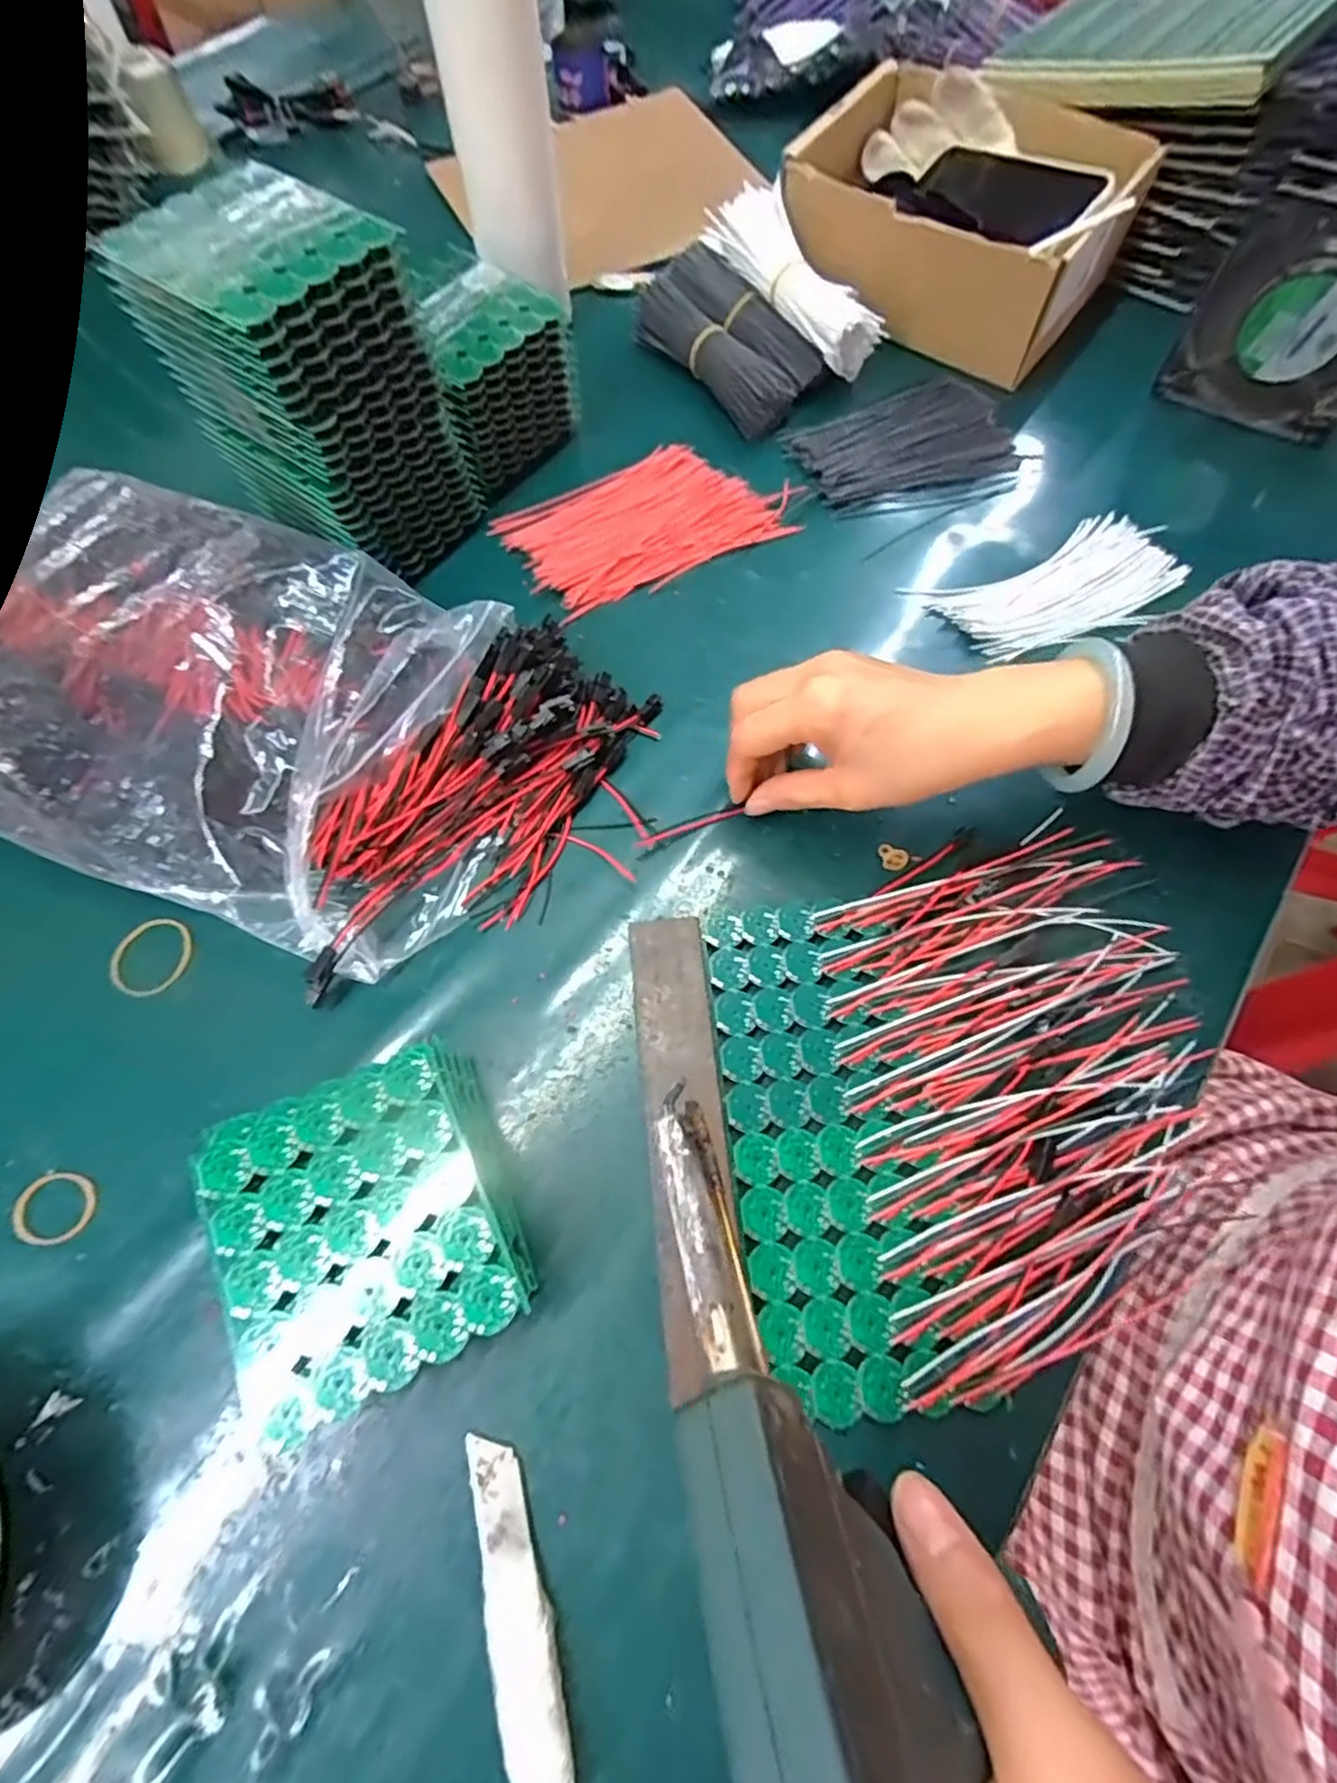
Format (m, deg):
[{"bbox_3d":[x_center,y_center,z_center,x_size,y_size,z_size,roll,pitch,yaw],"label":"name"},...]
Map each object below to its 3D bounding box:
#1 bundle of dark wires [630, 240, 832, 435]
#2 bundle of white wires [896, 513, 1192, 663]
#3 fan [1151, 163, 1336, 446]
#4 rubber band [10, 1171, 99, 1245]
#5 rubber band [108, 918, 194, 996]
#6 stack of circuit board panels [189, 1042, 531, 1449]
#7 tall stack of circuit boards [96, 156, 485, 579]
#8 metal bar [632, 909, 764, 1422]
[{"bbox_3d":[0.044,-0.414,0.523,0.075,0.035,0.162,-35,71,-15],"label":"bundle of dark wires"},{"bbox_3d":[0.245,-0.193,0.442,0.160,0.008,0.079,-21,68,-8],"label":"bundle of white wires"},{"bbox_3d":[0.418,-0.378,0.464,0.119,0.131,0.033,33,69,11],"label":"fan"},{"bbox_3d":[-0.269,0.138,0.305,0.032,0.004,0.030,0,66,1],"label":"rubber band"},{"bbox_3d":[-0.261,0.032,0.351,0.035,0.005,0.040,22,69,10],"label":"rubber band"},{"bbox_3d":[-0.118,0.133,0.283,0.102,0.050,0.118,-24,69,-13],"label":"stack of circuit board panels"},{"bbox_3d":[-0.195,-0.274,0.399,0.103,0.162,0.104,36,73,17],"label":"tall stack of circuit boards"},{"bbox_3d":[0.008,0.104,0.313,0.037,0.014,0.192,-7,66,-2],"label":"metal bar"}]

